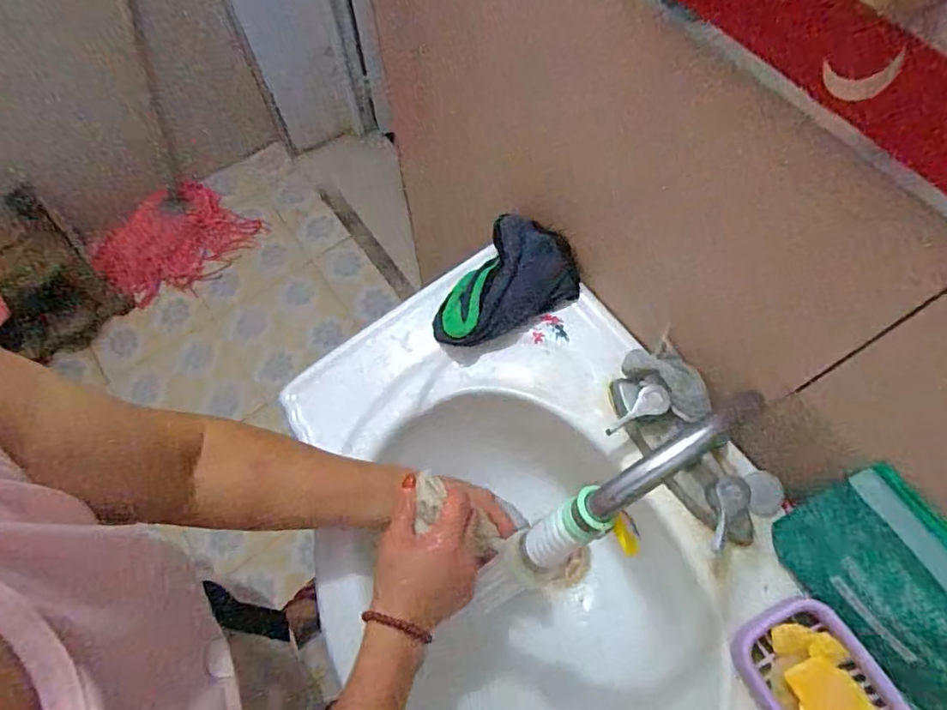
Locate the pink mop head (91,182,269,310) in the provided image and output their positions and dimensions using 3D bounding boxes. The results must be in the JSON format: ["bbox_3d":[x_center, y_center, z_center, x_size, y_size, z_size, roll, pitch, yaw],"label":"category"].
[{"bbox_3d":[-0.806,-0.305,1.563,0.240,0.099,0.388,36,71,15],"label":"pink mop head"}]

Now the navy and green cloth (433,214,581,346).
[{"bbox_3d":[0.025,-0.082,0.621,0.168,0.053,0.112,-24,68,-9],"label":"navy and green cloth"}]

